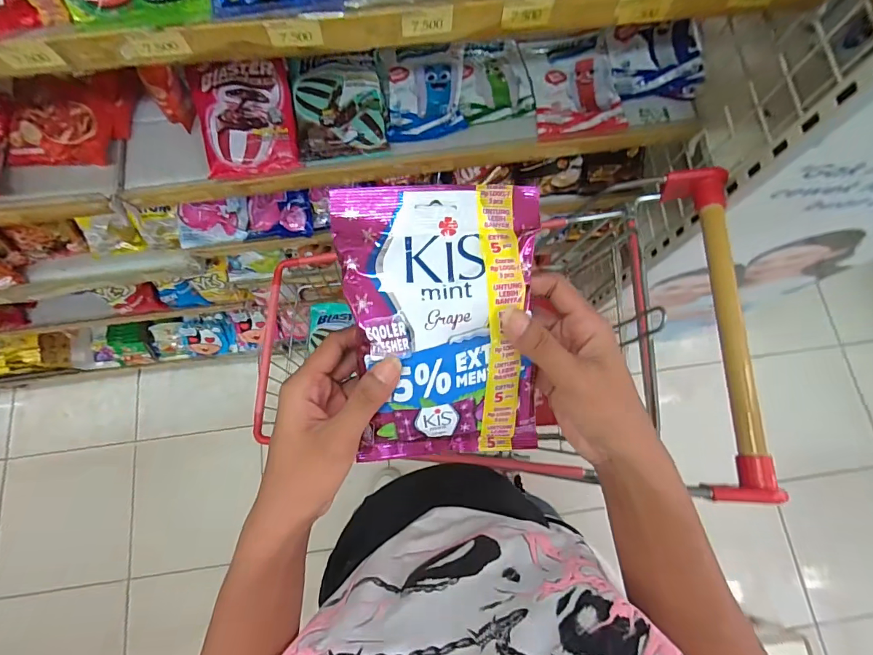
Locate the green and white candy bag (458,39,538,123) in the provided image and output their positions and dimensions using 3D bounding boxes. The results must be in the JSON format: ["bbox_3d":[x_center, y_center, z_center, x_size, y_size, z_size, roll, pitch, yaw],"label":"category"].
[{"bbox_3d":[0.089,-0.402,0.695,0.119,0.022,0.141,-11,75,-4],"label":"green and white candy bag"}]

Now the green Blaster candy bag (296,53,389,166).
[{"bbox_3d":[-0.147,-0.334,0.661,0.134,0.040,0.148,-6,75,-3],"label":"green Blaster candy bag"}]

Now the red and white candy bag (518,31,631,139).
[{"bbox_3d":[0.218,-0.388,0.687,0.135,0.029,0.169,-9,75,-4],"label":"red and white candy bag"}]

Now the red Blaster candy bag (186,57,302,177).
[{"bbox_3d":[-0.285,-0.306,0.648,0.135,0.040,0.155,-8,93,-10],"label":"red Blaster candy bag"}]

